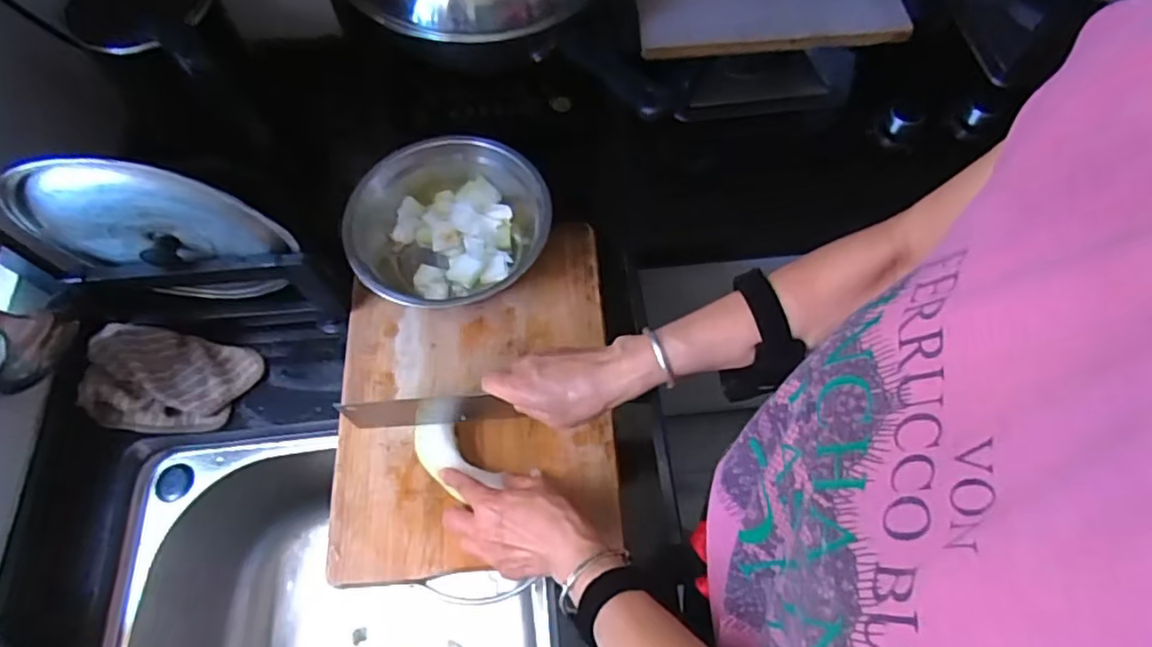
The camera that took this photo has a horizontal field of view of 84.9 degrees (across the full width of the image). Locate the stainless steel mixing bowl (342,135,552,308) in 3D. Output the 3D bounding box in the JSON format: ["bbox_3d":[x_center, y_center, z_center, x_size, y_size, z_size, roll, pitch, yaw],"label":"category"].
[{"bbox_3d":[-0.138,-0.104,0.688,0.183,0.076,0.208,38,71,18],"label":"stainless steel mixing bowl"}]

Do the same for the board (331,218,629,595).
[{"bbox_3d":[-0.102,0.062,0.645,0.277,0.015,0.351,-6,64,-2],"label":"board"}]

